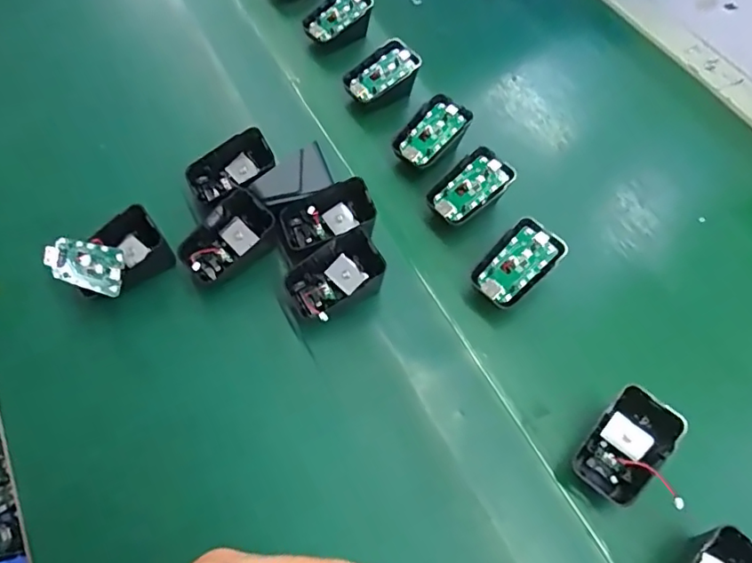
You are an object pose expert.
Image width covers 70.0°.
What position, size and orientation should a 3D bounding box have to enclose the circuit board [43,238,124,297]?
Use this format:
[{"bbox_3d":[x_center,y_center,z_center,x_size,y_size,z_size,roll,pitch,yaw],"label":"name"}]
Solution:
[{"bbox_3d":[-0.200,-0.011,0.368,0.062,0.006,0.033,12,96,15],"label":"circuit board"}]

